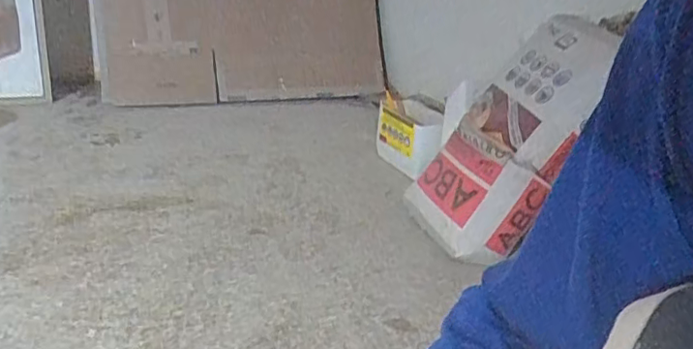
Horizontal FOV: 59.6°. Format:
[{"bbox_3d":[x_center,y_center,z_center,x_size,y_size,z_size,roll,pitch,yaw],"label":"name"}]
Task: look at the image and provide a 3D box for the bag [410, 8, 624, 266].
[{"bbox_3d":[0.318,-0.074,1.116,0.088,0.482,0.269,33,13,-44],"label":"bag"}]

